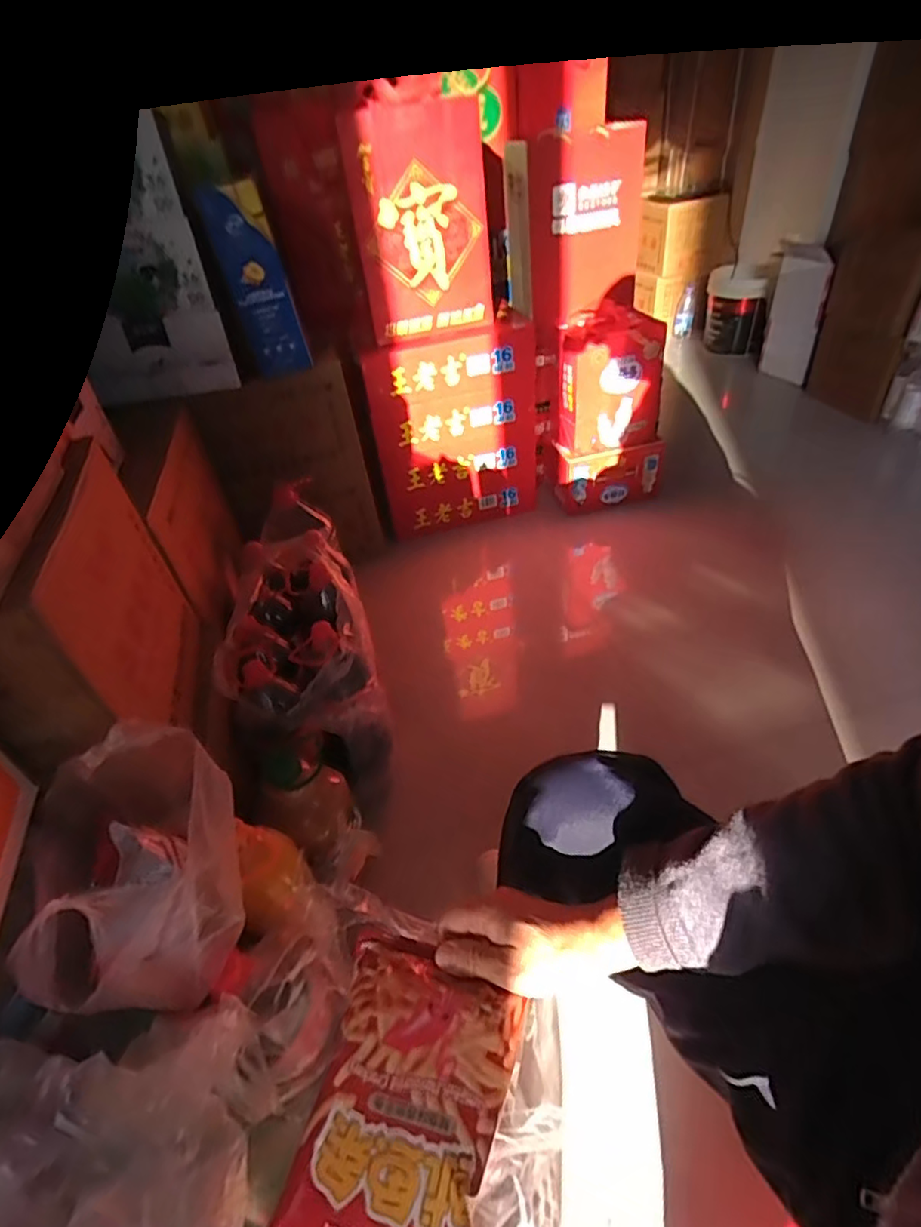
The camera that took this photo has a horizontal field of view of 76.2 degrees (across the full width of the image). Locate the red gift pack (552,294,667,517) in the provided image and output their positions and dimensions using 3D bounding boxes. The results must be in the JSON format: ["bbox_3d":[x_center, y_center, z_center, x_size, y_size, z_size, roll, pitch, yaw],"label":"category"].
[{"bbox_3d":[0.387,-0.524,1.542,0.282,0.490,0.158,-12,41,-4],"label":"red gift pack"}]

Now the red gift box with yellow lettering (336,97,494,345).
[{"bbox_3d":[-0.077,-0.783,1.196,0.265,0.381,0.107,-6,41,2],"label":"red gift box with yellow lettering"}]

